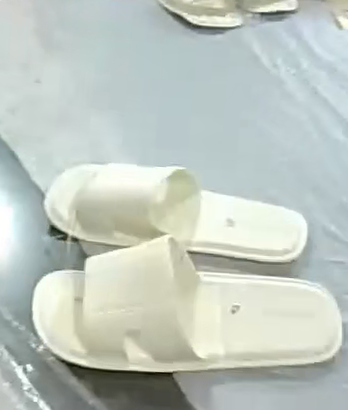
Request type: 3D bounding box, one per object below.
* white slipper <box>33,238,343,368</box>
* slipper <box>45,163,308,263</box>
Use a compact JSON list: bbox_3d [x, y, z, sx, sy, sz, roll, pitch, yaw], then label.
[{"bbox_3d":[0.012,0.088,0.579,0.269,0.060,0.107,0,39,-3],"label":"white slipper"},{"bbox_3d":[0.001,0.006,0.694,0.272,0.049,0.088,7,39,6],"label":"slipper"}]

